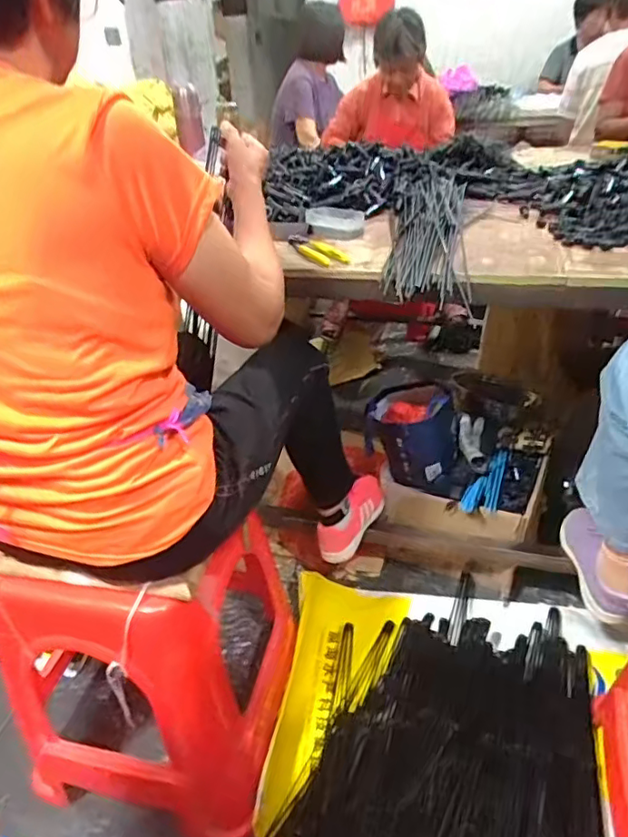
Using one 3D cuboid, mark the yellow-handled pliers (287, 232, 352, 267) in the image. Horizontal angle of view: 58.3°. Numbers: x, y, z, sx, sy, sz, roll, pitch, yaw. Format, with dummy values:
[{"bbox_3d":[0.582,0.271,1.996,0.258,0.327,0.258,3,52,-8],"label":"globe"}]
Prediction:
[{"bbox_3d":[0.002,-0.299,0.994,0.046,0.023,0.139,-24,38,-29],"label":"yellow-handled pliers"}]

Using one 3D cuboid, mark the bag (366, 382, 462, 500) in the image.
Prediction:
[{"bbox_3d":[0.227,0.038,1.277,0.212,0.173,0.207,1,33,7],"label":"bag"}]

